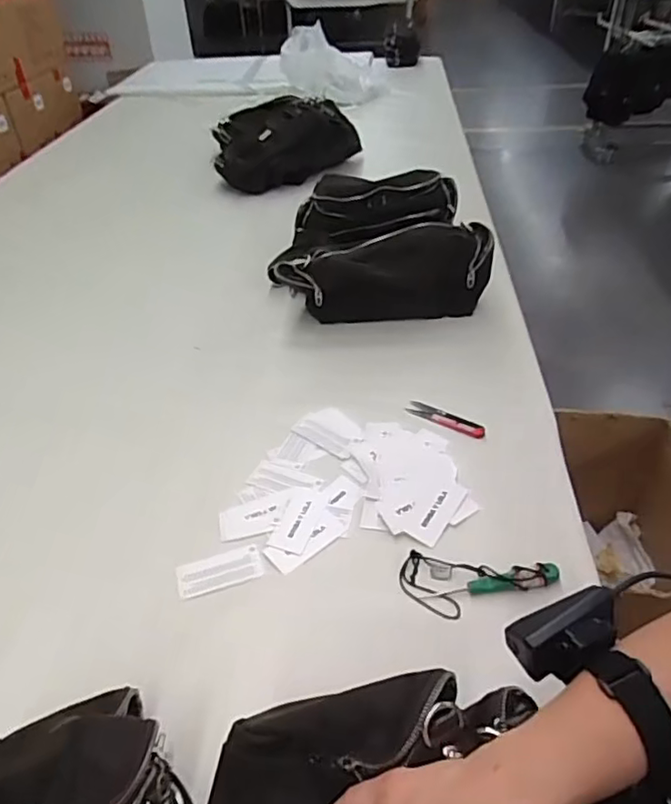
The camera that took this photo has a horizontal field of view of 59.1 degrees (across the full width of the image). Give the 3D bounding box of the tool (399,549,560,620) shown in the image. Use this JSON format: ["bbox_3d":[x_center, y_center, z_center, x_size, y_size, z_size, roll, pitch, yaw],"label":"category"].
[{"bbox_3d":[0.134,0.173,0.557,0.144,0.015,0.061,5,40,10],"label":"tool"}]

